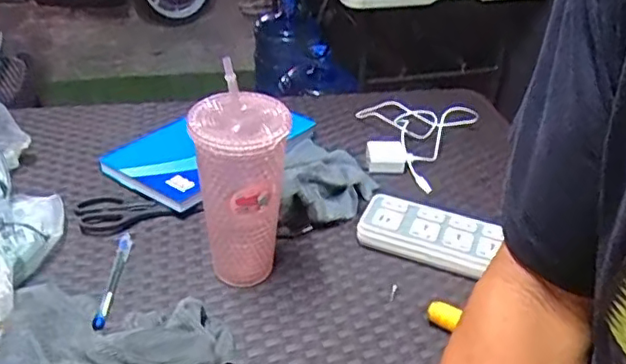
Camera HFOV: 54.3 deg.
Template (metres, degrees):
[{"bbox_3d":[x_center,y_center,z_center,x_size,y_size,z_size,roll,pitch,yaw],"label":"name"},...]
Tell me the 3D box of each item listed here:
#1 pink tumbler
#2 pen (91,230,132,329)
[{"bbox_3d":[-0.077,0.019,0.671,0.097,0.220,0.094,-3,37,-8],"label":"pink tumbler"},{"bbox_3d":[-0.229,0.112,0.706,0.015,0.015,0.163,0,36,-4],"label":"pen"}]

